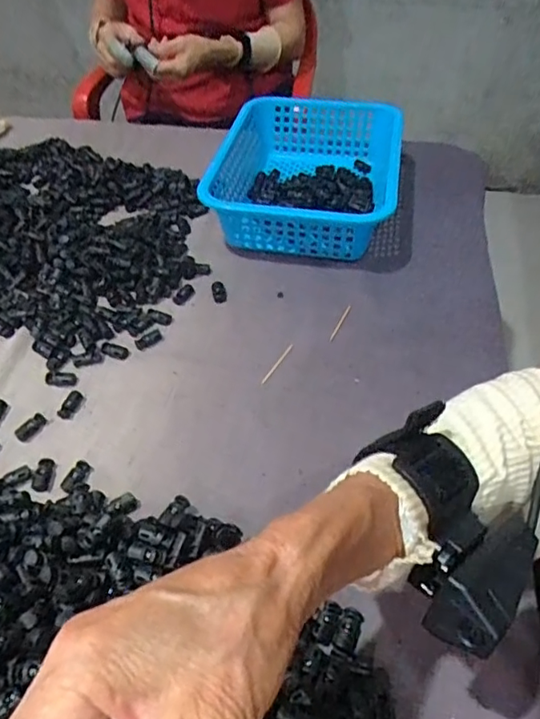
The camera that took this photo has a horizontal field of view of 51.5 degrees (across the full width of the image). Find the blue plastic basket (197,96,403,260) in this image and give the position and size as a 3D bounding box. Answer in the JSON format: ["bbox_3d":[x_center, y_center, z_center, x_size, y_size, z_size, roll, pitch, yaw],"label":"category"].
[{"bbox_3d":[0.050,-0.232,0.707,0.211,0.088,0.278,8,47,10],"label":"blue plastic basket"}]

